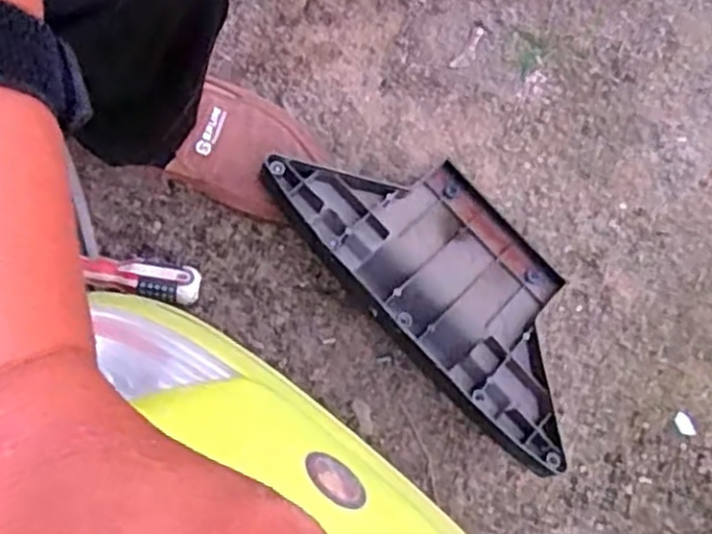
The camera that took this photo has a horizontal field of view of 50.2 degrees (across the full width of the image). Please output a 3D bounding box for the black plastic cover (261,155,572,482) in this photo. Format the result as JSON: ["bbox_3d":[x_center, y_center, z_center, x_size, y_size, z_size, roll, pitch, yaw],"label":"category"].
[{"bbox_3d":[0.078,0.010,0.655,0.319,0.032,0.167,47,60,5],"label":"black plastic cover"}]

